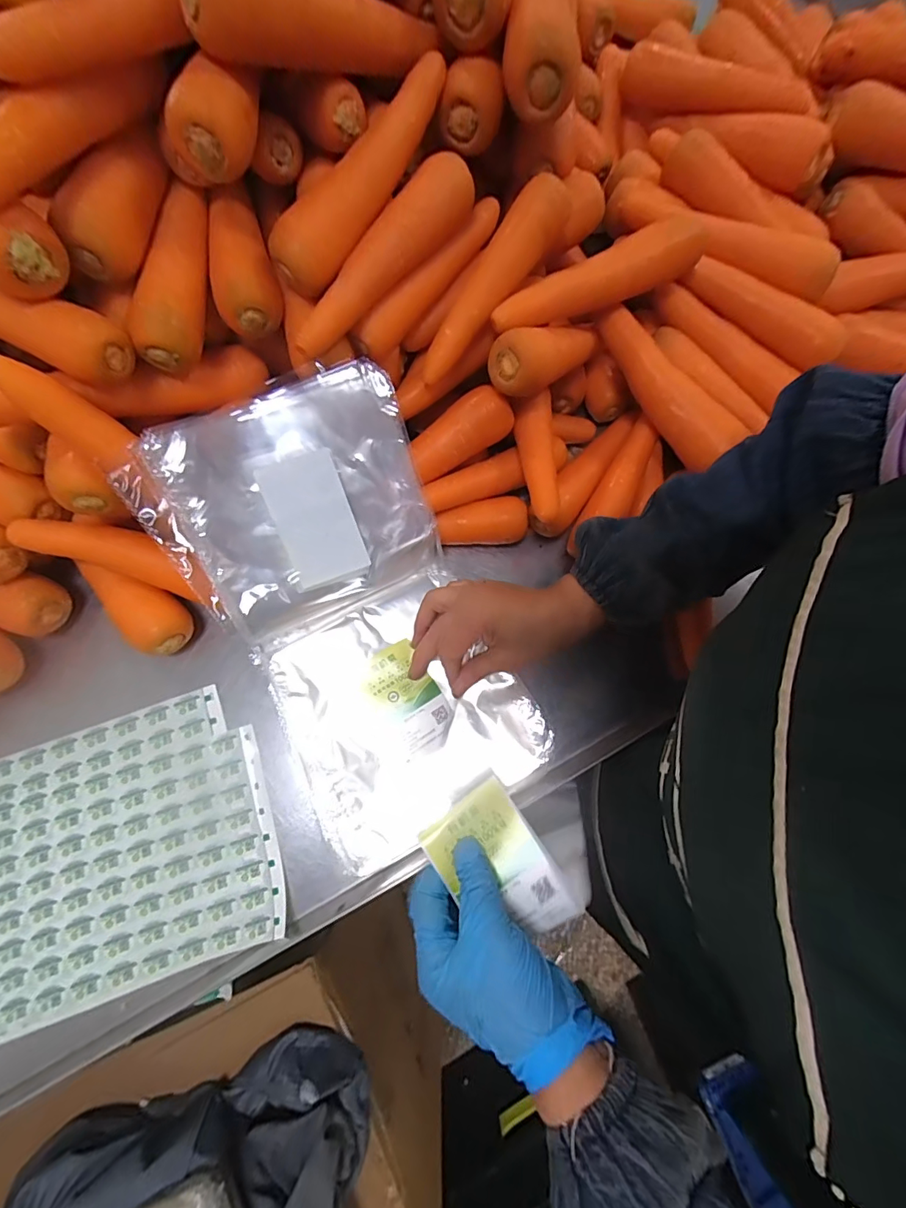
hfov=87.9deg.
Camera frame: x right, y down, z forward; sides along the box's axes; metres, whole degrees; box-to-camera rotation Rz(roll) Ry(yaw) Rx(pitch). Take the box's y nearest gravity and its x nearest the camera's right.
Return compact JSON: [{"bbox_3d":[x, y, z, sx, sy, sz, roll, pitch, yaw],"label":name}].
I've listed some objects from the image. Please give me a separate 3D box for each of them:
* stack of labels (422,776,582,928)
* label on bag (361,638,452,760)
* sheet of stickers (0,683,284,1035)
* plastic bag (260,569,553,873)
[{"bbox_3d":[0.030,0.170,0.303,0.063,0.009,0.096,-33,80,-9],"label":"stack of labels"},{"bbox_3d":[-0.040,0.082,0.408,0.054,0.010,0.093,-32,80,-9],"label":"label on bag"},{"bbox_3d":[-0.310,0.213,0.393,0.303,0.005,0.208,-19,77,-6],"label":"sheet of stickers"},{"bbox_3d":[-0.044,0.087,0.406,0.194,0.018,0.201,-28,79,-8],"label":"plastic bag"}]

